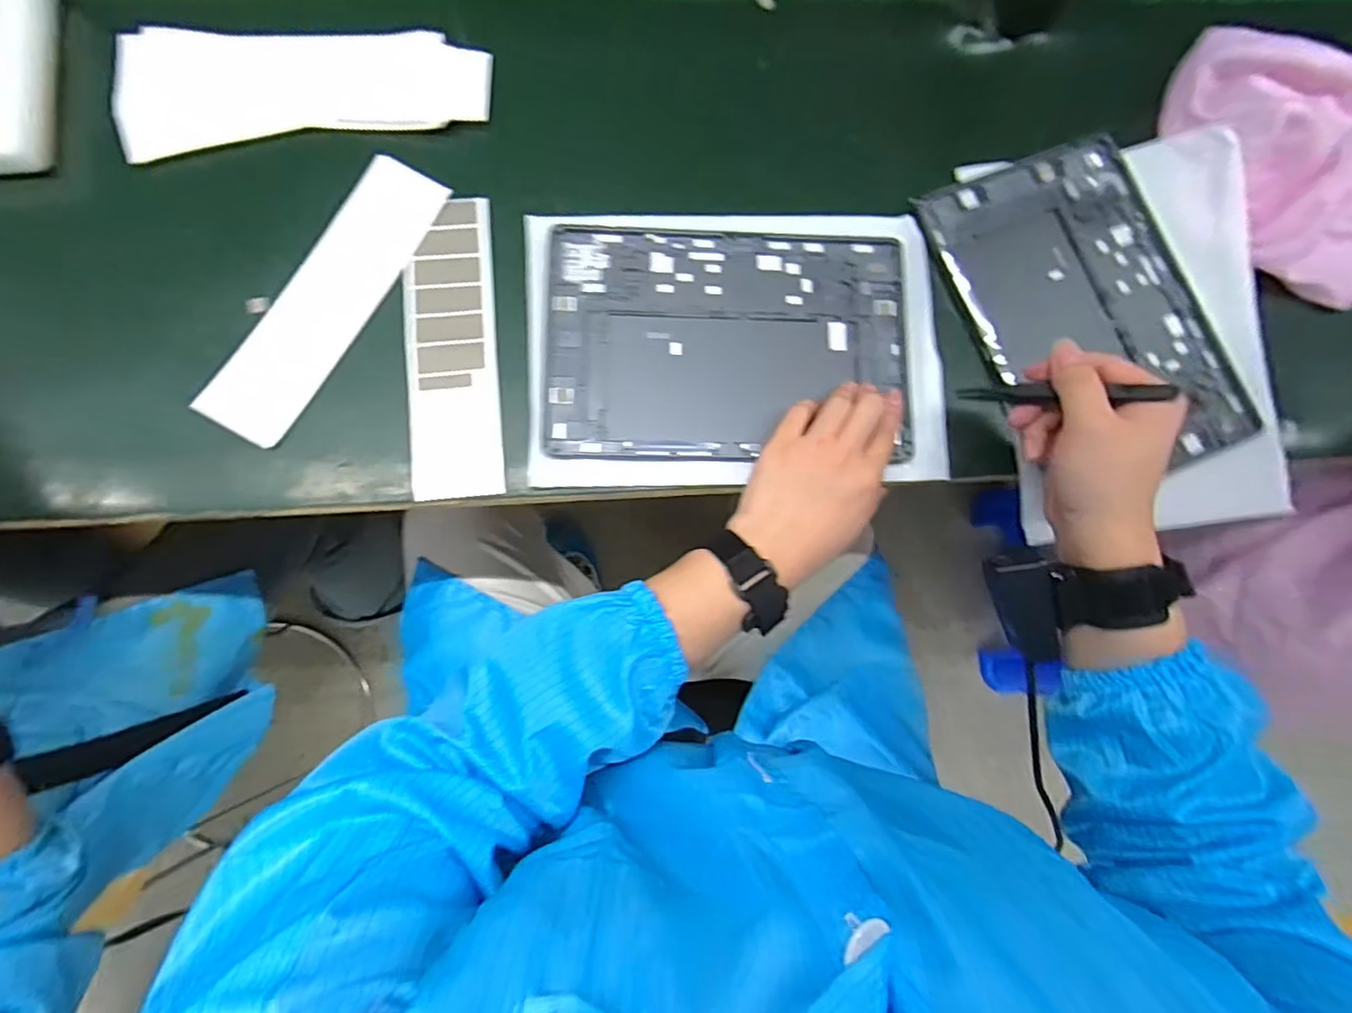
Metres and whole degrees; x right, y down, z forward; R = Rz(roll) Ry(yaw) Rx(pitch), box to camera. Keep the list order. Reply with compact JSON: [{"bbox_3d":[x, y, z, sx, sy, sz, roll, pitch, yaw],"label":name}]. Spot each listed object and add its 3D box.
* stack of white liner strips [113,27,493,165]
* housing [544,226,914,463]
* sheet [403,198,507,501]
[{"bbox_3d":[-0.268,-0.308,0.442,0.257,0.016,0.097,-8,81,-4],"label":"stack of white liner strips"},{"bbox_3d":[0.038,-0.117,0.431,0.253,0.010,0.168,0,81,-3],"label":"housing"},{"bbox_3d":[-0.155,-0.112,0.424,0.060,0.004,0.212,-5,82,-4],"label":"sheet"}]

